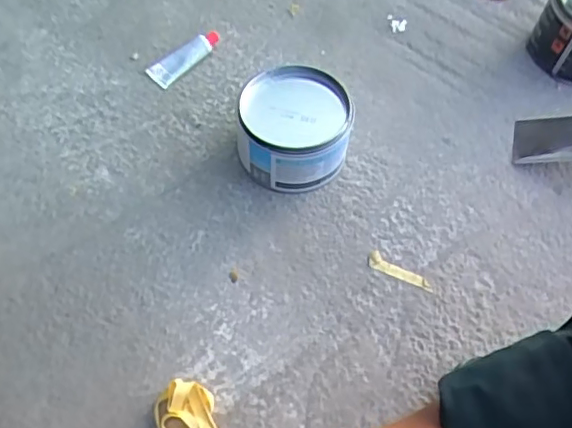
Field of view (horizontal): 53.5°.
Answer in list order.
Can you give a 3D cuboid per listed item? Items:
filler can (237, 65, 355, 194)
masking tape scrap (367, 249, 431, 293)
[{"bbox_3d":[0.012,-0.118,0.766,0.146,0.091,0.142,2,57,-3],"label":"filler can"},{"bbox_3d":[0.145,0.074,0.716,0.086,0.006,0.020,27,60,14],"label":"masking tape scrap"}]

